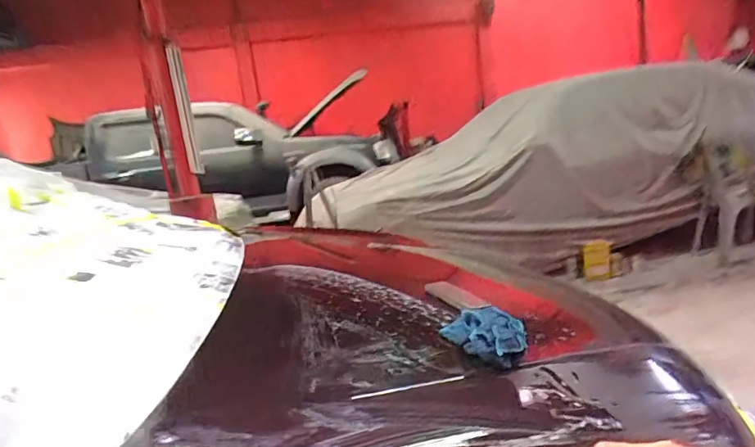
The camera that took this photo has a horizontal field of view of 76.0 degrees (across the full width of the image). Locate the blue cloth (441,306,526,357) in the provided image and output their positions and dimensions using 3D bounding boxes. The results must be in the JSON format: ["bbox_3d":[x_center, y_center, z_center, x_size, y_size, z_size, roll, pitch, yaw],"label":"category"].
[{"bbox_3d":[0.149,0.148,0.664,0.076,0.041,0.118,-15,15,-31],"label":"blue cloth"}]

